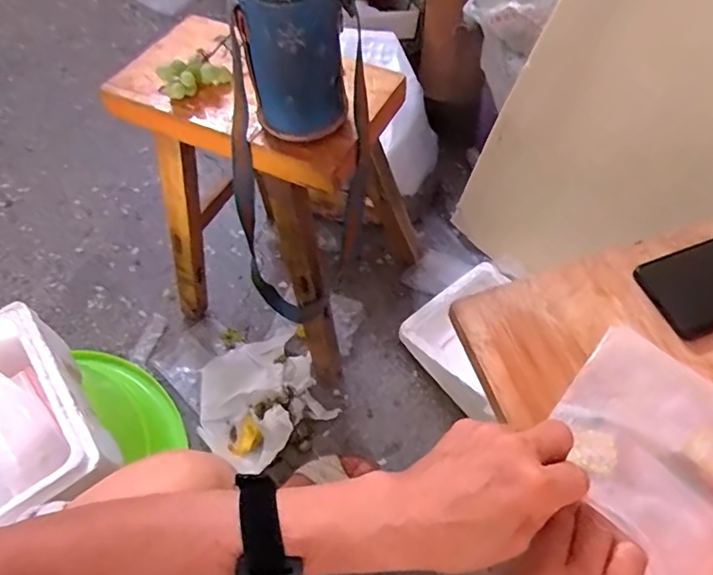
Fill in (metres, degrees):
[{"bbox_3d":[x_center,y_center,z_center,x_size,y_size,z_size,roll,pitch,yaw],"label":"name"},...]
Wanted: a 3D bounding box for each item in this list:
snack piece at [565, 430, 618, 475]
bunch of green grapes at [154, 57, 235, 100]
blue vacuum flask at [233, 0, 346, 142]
[{"bbox_3d":[0.172,0.118,0.375,0.028,0.006,0.034,18,61,12],"label":"snack piece"},{"bbox_3d":[-0.190,-0.252,0.624,0.034,0.037,0.085,40,48,22],"label":"bunch of green grapes"},{"bbox_3d":[-0.062,-0.231,0.505,0.093,0.152,0.080,-6,59,-2],"label":"blue vacuum flask"}]

